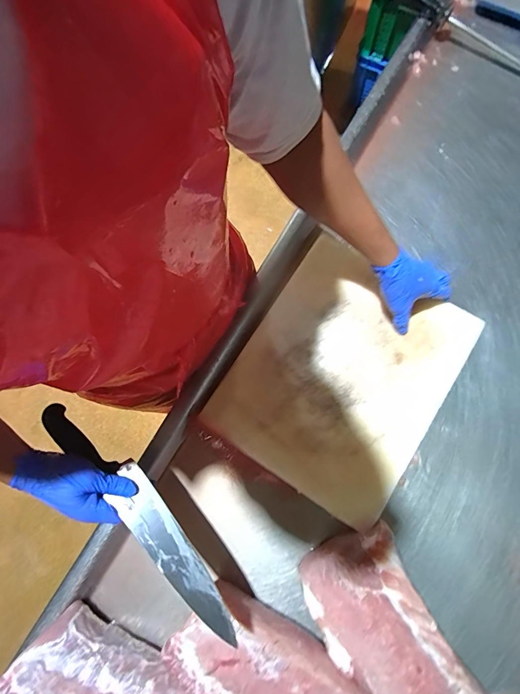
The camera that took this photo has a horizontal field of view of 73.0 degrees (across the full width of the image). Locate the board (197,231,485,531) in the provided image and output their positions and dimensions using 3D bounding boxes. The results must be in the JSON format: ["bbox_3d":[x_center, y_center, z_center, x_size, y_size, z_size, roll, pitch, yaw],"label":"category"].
[{"bbox_3d":[0.128,0.040,0.561,0.303,0.018,0.366,33,79,8],"label":"board"}]

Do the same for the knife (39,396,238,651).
[{"bbox_3d":[-0.152,0.201,0.444,0.048,0.022,0.354,-44,77,-9],"label":"knife"}]

